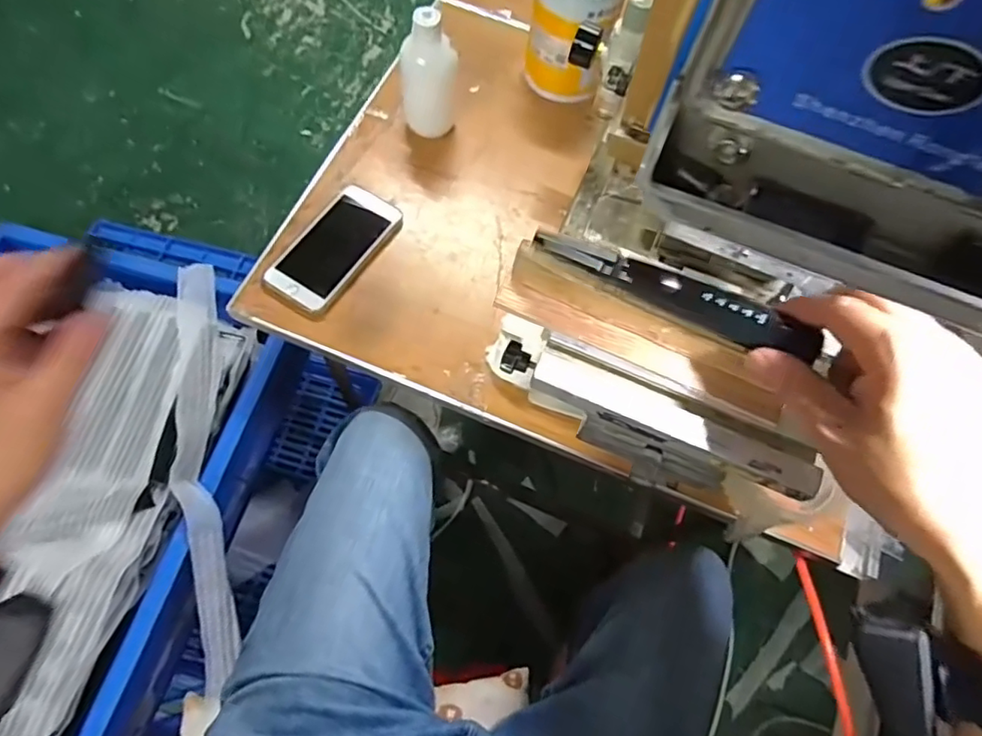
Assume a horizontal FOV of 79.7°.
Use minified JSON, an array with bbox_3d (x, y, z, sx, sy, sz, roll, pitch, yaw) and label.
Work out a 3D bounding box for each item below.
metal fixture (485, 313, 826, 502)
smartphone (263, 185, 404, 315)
[{"bbox_3d":[0.106,0.041,0.411,0.223,0.082,0.050,26,69,7],"label":"metal fixture"},{"bbox_3d":[-0.171,-0.134,0.649,0.081,0.008,0.161,31,68,5],"label":"smartphone"}]

